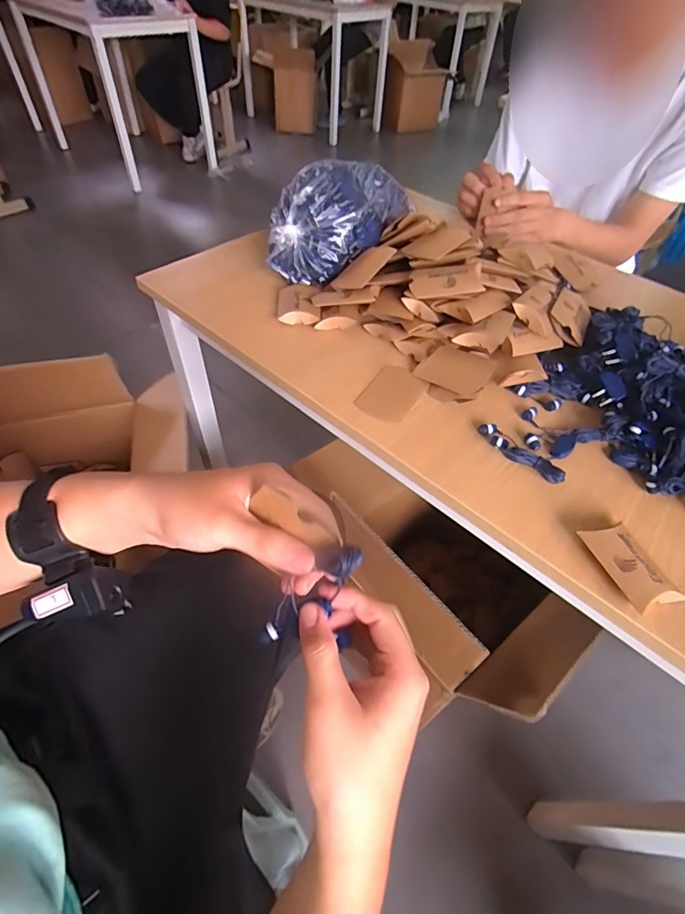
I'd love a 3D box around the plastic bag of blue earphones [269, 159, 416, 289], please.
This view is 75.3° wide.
[{"bbox_3d":[-0.004,-0.333,0.611,0.126,0.119,0.205,29,54,19],"label":"plastic bag of blue earphones"}]

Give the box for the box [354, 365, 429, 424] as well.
[{"bbox_3d":[0.057,-0.072,0.499,0.058,0.004,0.090,27,54,18],"label":"box"}]

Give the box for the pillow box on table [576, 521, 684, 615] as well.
[{"bbox_3d":[0.240,0.088,0.367,0.048,0.020,0.072,-14,53,-15],"label":"pillow box on table"}]

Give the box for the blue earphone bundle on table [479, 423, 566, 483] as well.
[{"bbox_3d":[0.175,-0.004,0.439,0.017,0.014,0.092,-33,59,-27],"label":"blue earphone bundle on table"}]

